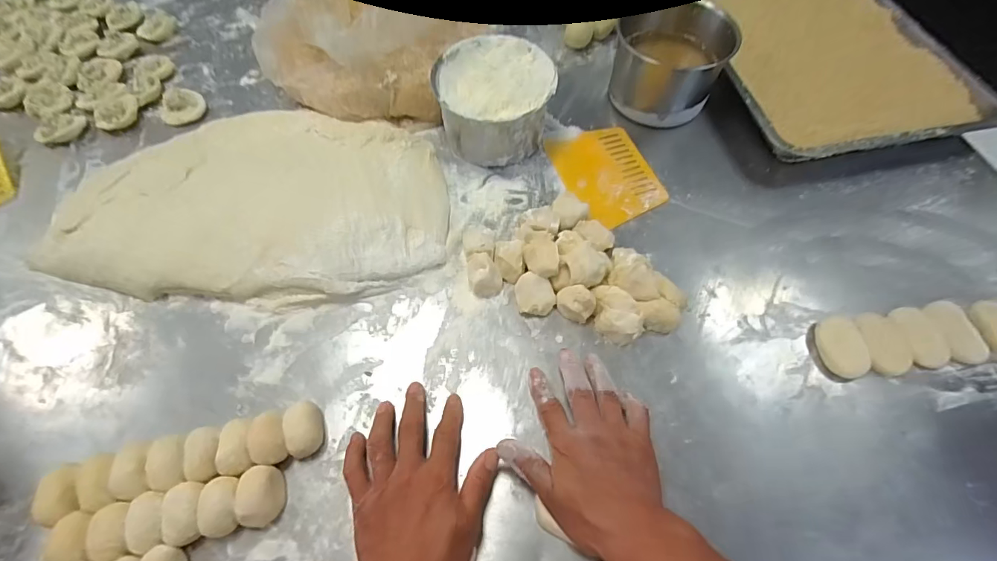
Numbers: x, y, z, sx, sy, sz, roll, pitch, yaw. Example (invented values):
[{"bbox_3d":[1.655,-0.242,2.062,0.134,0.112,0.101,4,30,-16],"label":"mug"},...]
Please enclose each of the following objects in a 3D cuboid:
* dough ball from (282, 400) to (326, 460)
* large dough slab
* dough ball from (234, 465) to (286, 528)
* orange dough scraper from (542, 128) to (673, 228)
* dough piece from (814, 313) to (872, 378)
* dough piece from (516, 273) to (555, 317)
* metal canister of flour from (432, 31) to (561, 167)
[{"bbox_3d":[-0.186,0.142,0.446,0.030,0.027,0.053,-17,62,-9],"label":"dough ball"},{"bbox_3d":[-0.285,-0.105,0.566,0.435,0.053,0.263,2,61,1],"label":"large dough slab"},{"bbox_3d":[-0.212,0.193,0.415,0.032,0.029,0.048,-7,61,-4],"label":"dough ball"},{"bbox_3d":[0.146,-0.146,0.619,0.116,0.006,0.159,-19,63,-11],"label":"orange dough scraper"},{"bbox_3d":[0.367,0.070,0.495,0.043,0.017,0.064,-6,61,-4],"label":"dough piece"},{"bbox_3d":[0.041,0.017,0.515,0.045,0.027,0.041,0,61,0],"label":"dough piece"},{"bbox_3d":[-0.006,-0.235,0.617,0.145,0.094,0.146,0,61,0],"label":"metal canister of flour"}]

